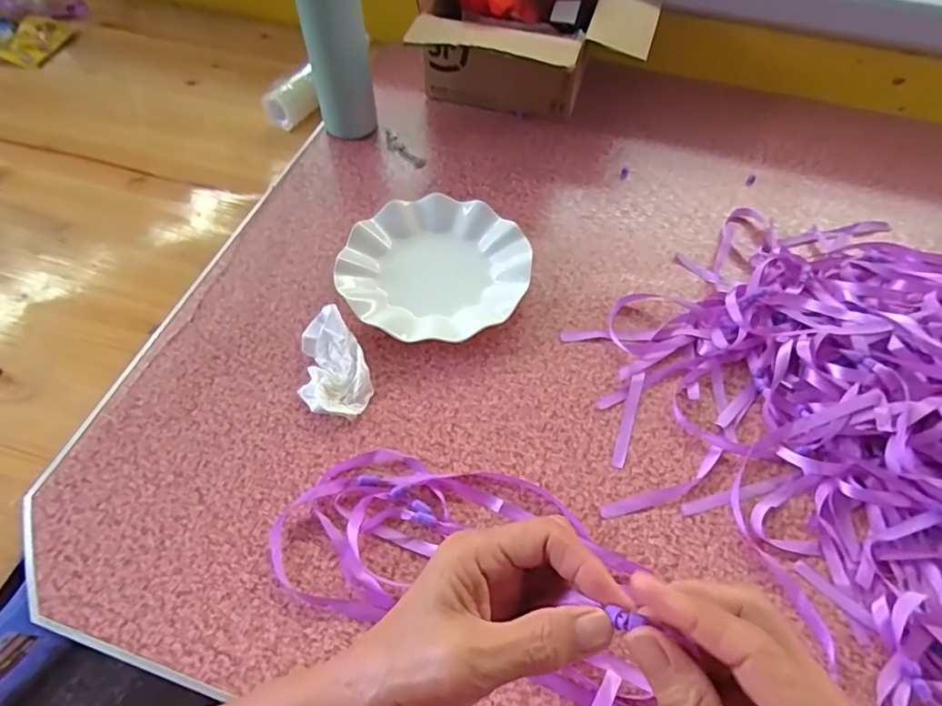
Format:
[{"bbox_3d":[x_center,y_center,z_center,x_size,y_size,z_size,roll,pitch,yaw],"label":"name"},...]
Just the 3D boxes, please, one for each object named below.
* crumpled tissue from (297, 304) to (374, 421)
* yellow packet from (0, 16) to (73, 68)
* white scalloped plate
[{"bbox_3d":[-0.124,0.010,0.463,0.057,0.030,0.098,-18,58,-11],"label":"crumpled tissue"},{"bbox_3d":[-0.622,-0.448,0.752,0.057,0.030,0.105,8,57,5],"label":"yellow packet"},{"bbox_3d":[-0.037,-0.085,0.533,0.182,0.030,0.174,0,57,0],"label":"white scalloped plate"}]

